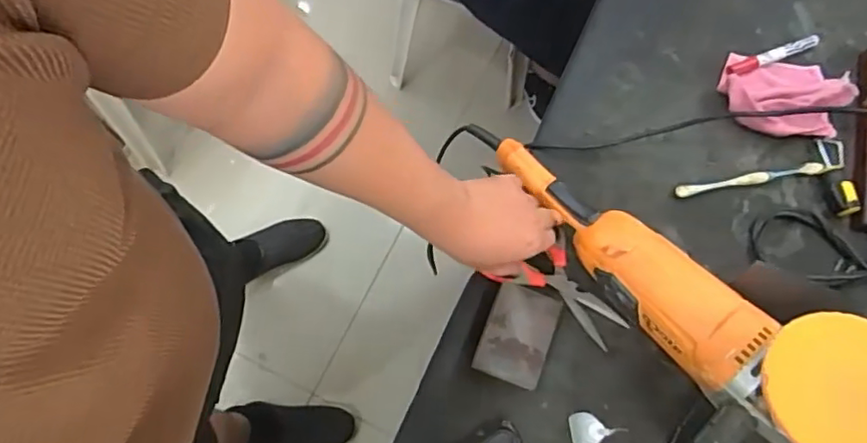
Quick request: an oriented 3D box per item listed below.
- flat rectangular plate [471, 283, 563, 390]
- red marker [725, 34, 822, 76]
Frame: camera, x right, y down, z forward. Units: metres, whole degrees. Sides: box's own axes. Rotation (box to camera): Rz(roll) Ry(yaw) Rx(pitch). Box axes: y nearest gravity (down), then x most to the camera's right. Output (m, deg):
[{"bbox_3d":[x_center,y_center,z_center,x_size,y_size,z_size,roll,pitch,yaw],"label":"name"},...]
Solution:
[{"bbox_3d":[0.093,0.125,0.665,0.071,0.032,0.102,21,73,5],"label":"flat rectangular plate"},{"bbox_3d":[0.444,-0.216,0.785,0.145,0.011,0.018,-23,74,-8],"label":"red marker"}]

